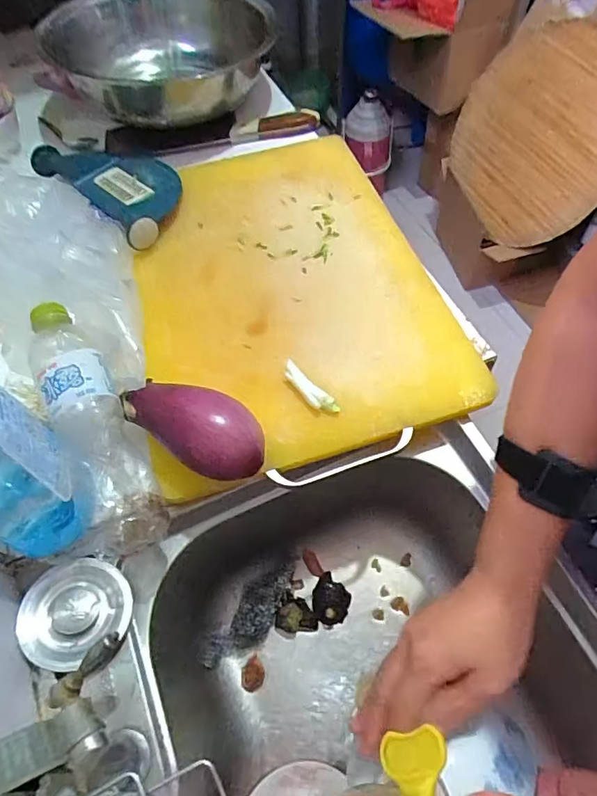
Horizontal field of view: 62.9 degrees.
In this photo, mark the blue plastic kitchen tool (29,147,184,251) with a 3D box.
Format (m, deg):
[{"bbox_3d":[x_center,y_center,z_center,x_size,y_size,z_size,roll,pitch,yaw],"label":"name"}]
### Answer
[{"bbox_3d":[-0.220,-0.273,0.614,0.240,0.029,0.121,38,65,25],"label":"blue plastic kitchen tool"}]

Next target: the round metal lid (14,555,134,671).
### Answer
[{"bbox_3d":[-0.179,0.172,0.396,0.081,0.013,0.083,13,50,-16],"label":"round metal lid"}]

